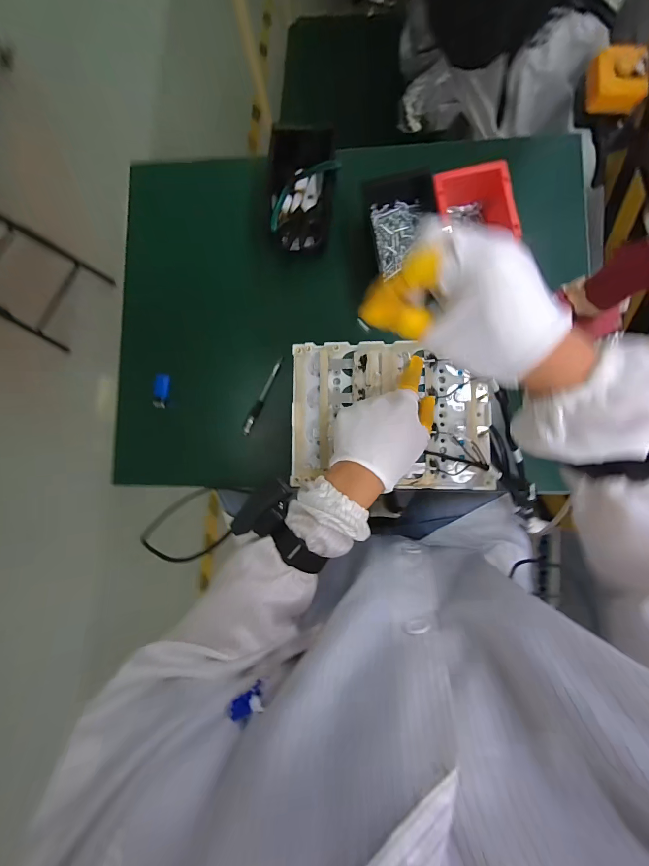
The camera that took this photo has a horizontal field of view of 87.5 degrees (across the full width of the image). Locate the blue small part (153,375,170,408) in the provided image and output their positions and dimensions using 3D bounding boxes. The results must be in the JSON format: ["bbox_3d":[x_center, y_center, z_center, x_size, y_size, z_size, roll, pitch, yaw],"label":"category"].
[{"bbox_3d":[-0.277,-0.072,0.573,0.014,0.023,0.056,6,85,6],"label":"blue small part"}]

